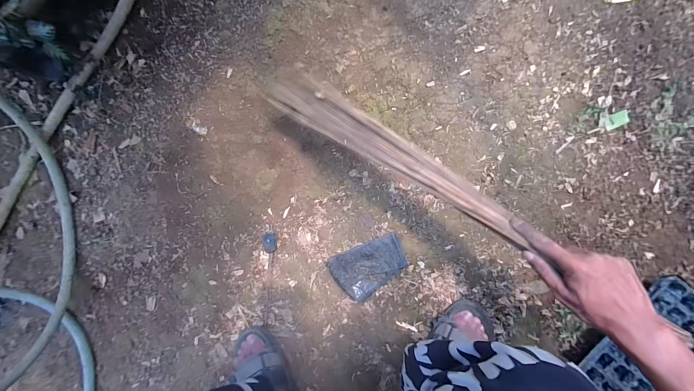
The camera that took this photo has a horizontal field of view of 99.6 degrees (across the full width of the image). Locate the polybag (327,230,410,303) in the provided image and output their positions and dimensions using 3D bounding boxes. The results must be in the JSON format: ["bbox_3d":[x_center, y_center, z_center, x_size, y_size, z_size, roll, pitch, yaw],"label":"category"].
[{"bbox_3d":[0.047,0.151,0.597,0.156,0.039,0.111,-23,92,7],"label":"polybag"}]

